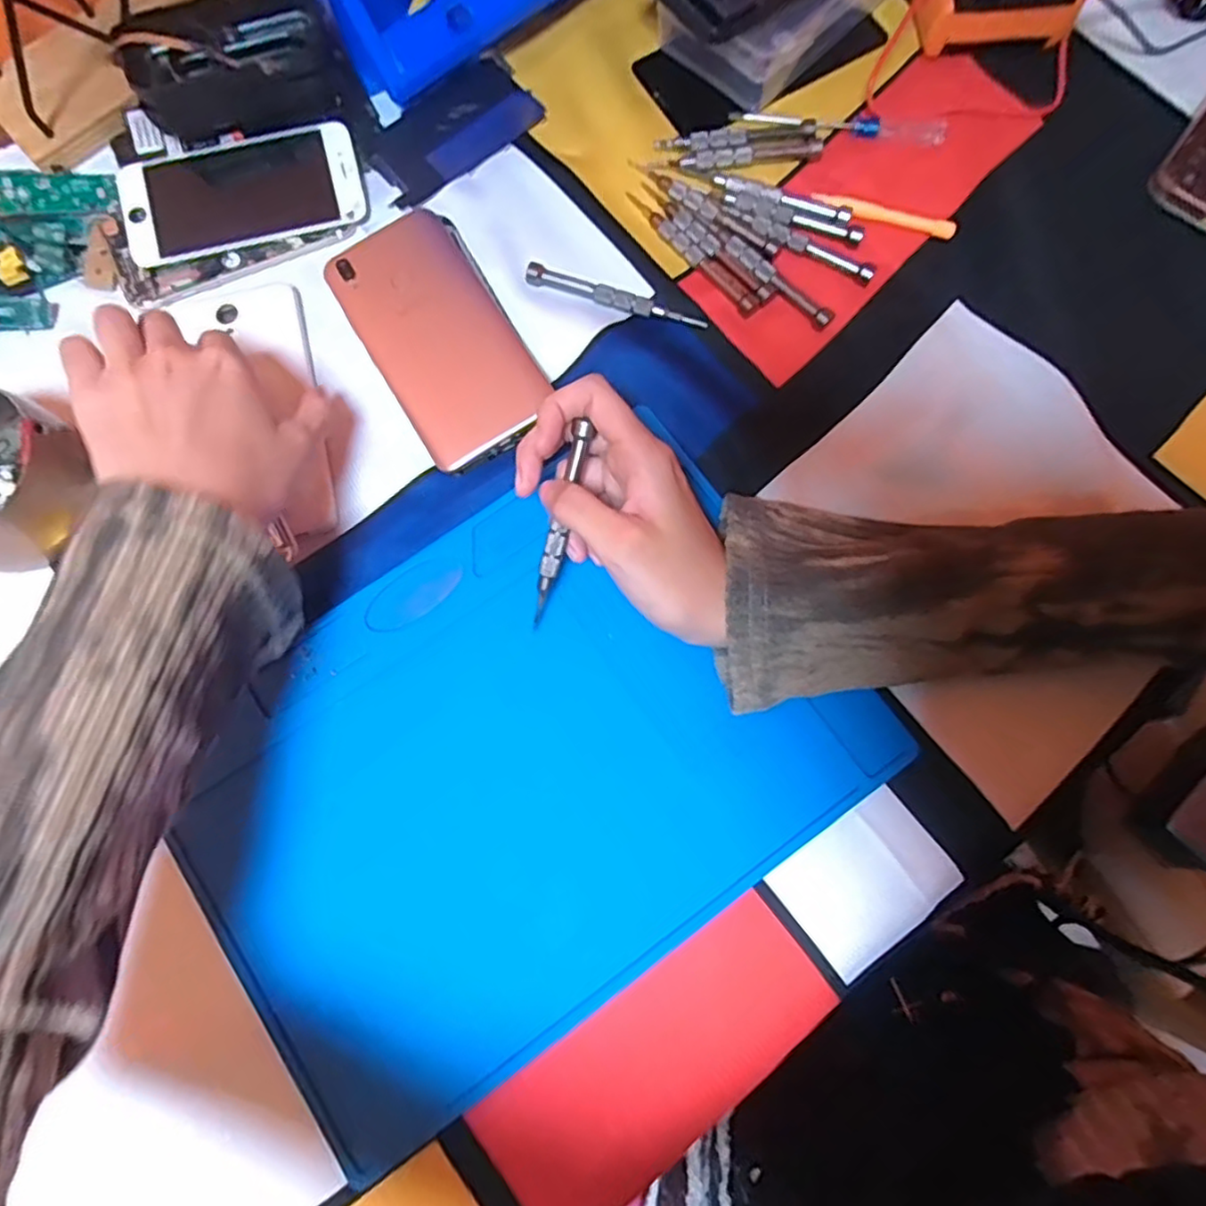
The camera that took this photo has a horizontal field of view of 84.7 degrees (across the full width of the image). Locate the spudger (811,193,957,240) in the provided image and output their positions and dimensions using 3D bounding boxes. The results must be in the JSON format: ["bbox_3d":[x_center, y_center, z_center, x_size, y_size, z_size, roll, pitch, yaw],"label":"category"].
[{"bbox_3d":[0.160,-0.222,0.378,0.081,0.008,0.013,13,79,3],"label":"spudger"}]

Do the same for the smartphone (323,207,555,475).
[{"bbox_3d":[-0.090,-0.148,0.363,0.077,0.013,0.152,-30,80,-5],"label":"smartphone"}]

